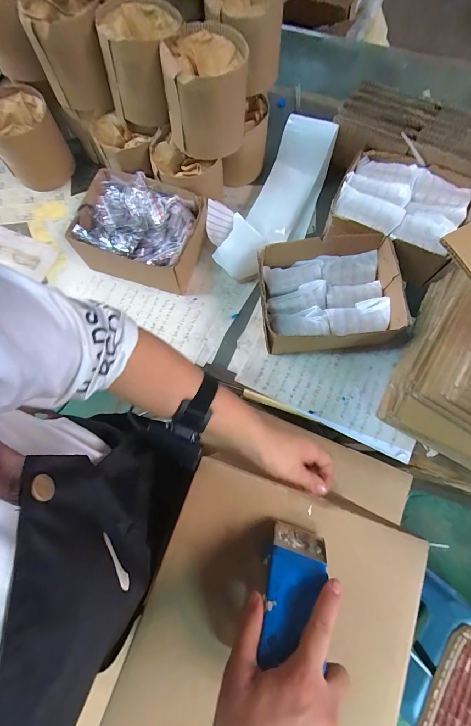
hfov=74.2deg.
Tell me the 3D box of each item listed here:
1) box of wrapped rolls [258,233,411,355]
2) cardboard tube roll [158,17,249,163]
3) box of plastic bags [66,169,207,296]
[{"bbox_3d":[0.146,-0.114,0.508,0.213,0.084,0.183,-3,76,0],"label":"box of wrapped rolls"},{"bbox_3d":[-0.044,-0.405,0.479,0.120,0.118,0.123,-2,76,0],"label":"cardboard tube roll"},{"bbox_3d":[-0.157,-0.221,0.543,0.200,0.088,0.153,20,77,5],"label":"box of plastic bags"}]

